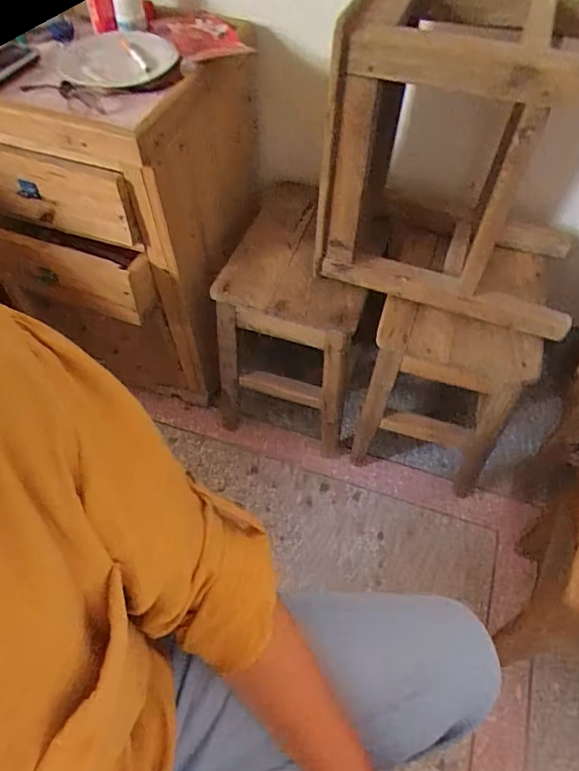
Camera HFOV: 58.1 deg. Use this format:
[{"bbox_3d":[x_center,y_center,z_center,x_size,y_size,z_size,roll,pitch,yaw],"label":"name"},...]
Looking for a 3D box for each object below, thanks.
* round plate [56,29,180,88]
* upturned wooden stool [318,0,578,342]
[{"bbox_3d":[-0.237,-0.439,0.697,0.142,0.026,0.143,1,53,-1],"label":"round plate"},{"bbox_3d":[0.239,-0.276,0.681,0.344,0.363,0.277,13,54,8],"label":"upturned wooden stool"}]

